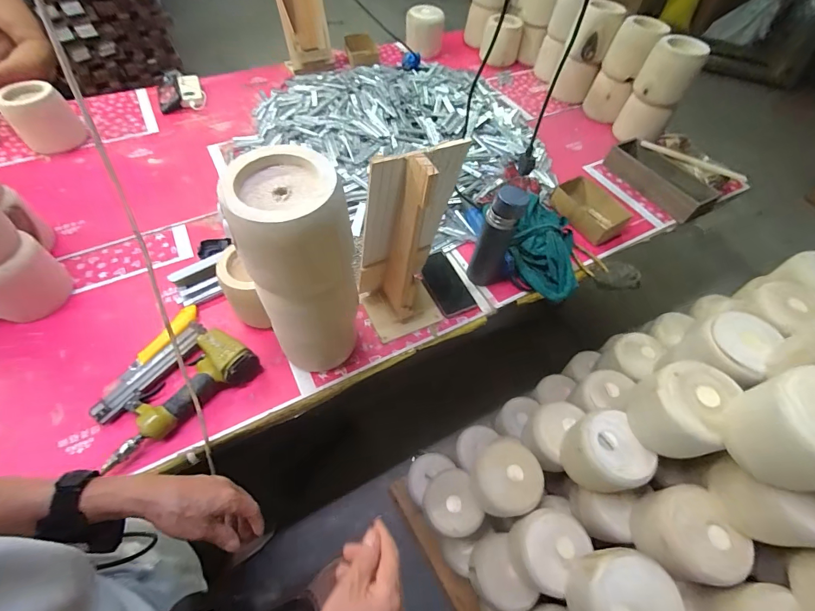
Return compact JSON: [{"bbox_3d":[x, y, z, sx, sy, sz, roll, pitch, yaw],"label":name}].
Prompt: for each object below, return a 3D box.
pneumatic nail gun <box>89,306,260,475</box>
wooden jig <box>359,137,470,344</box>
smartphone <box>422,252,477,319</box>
[{"bbox_3d":[-0.418,0.102,0.641,0.233,0.061,0.214,-37,65,-24],"label":"pneumatic nail gun"},{"bbox_3d":[0.003,-0.094,0.609,0.147,0.369,0.109,-18,59,-14],"label":"wooden jig"},{"bbox_3d":[0.078,-0.048,0.791,0.076,0.010,0.157,-20,60,-16],"label":"smartphone"}]

